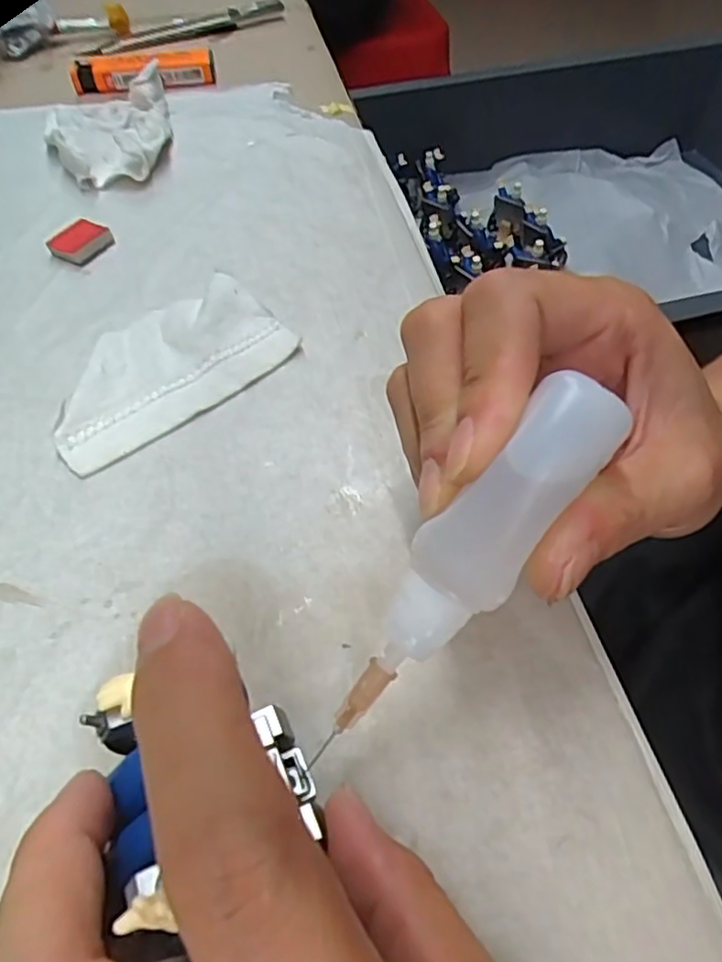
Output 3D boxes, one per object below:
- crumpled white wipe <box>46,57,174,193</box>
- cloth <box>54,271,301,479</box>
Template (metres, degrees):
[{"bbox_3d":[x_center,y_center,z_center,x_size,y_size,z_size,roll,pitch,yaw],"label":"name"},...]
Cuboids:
[{"bbox_3d":[-0.129,-0.182,0.324,0.058,0.017,0.090,-11,54,-7],"label":"crumpled white wipe"},{"bbox_3d":[-0.072,-0.043,0.227,0.088,0.009,0.056,-35,60,-23],"label":"cloth"}]

